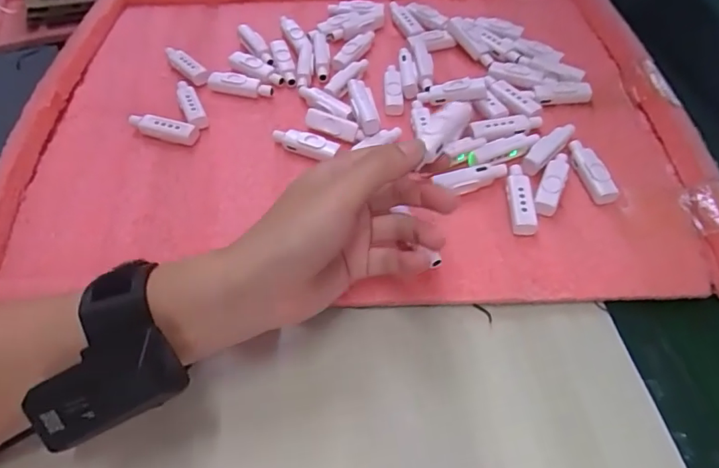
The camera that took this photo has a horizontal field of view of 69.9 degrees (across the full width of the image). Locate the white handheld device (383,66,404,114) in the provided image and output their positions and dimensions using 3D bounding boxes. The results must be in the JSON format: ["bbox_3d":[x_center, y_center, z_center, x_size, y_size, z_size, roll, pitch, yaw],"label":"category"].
[{"bbox_3d":[0.028,-0.123,0.436,0.015,0.010,0.055,-1,54,2],"label":"white handheld device"}]

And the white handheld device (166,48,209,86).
[{"bbox_3d":[-0.152,-0.148,0.453,0.050,0.014,0.013,37,64,25],"label":"white handheld device"}]

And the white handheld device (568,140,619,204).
[{"bbox_3d":[0.168,-0.046,0.375,0.016,0.018,0.053,-8,54,-3],"label":"white handheld device"}]

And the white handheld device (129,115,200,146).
[{"bbox_3d":[-0.156,-0.084,0.408,0.054,0.015,0.013,12,56,11],"label":"white handheld device"}]

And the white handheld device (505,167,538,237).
[{"bbox_3d":[0.112,-0.026,0.357,0.017,0.008,0.056,2,54,4],"label":"white handheld device"}]

